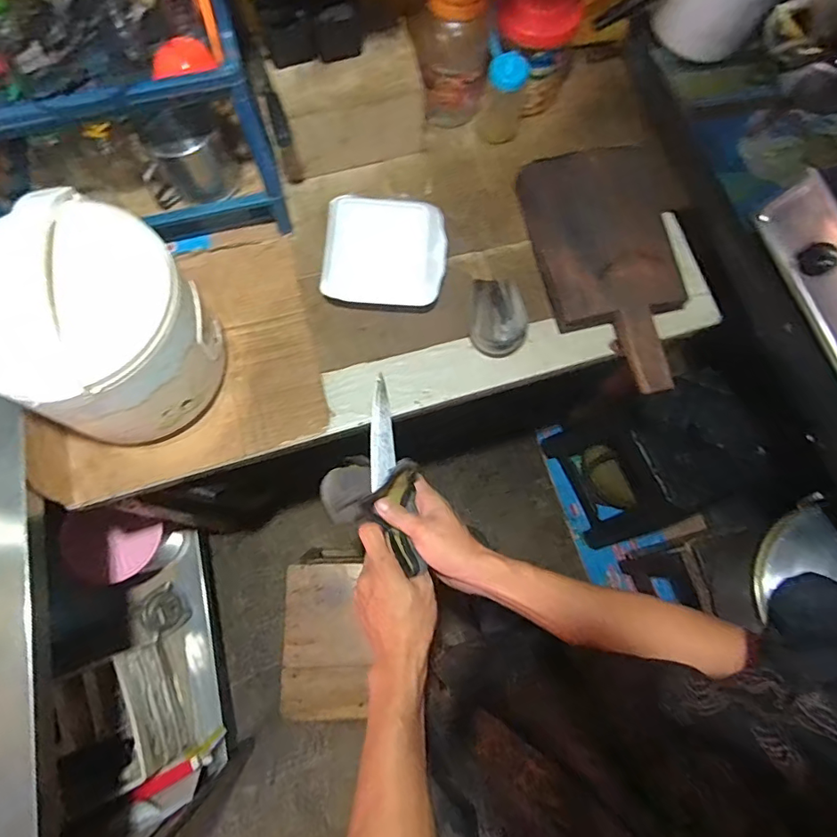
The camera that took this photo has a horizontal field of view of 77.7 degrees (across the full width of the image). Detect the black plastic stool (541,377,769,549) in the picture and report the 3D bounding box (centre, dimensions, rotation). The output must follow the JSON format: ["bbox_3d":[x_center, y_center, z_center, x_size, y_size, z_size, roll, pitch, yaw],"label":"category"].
[{"bbox_3d":[0.598,0.115,1.385,0.304,0.461,0.363,-18,75,-7],"label":"black plastic stool"}]

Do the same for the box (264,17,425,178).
[{"bbox_3d":[-0.114,-0.523,0.886,0.230,0.143,0.129,-19,75,-7],"label":"box"}]

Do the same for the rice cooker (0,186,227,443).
[{"bbox_3d":[-0.404,-0.112,0.674,0.234,0.228,0.221,-40,79,-12],"label":"rice cooker"}]

